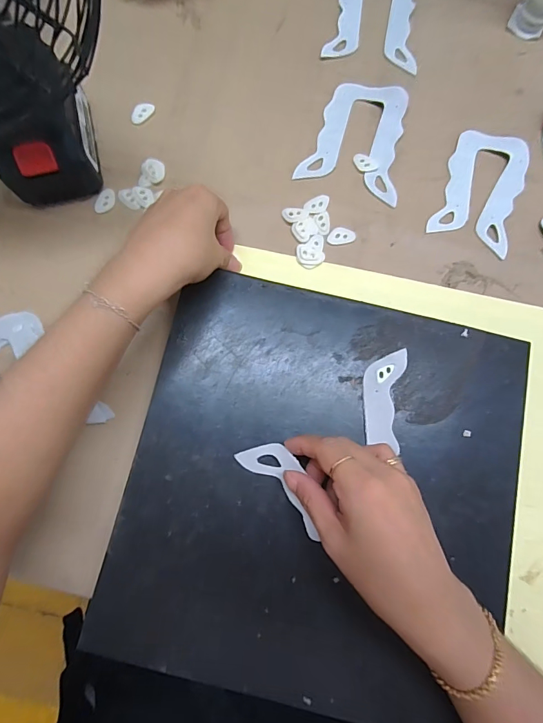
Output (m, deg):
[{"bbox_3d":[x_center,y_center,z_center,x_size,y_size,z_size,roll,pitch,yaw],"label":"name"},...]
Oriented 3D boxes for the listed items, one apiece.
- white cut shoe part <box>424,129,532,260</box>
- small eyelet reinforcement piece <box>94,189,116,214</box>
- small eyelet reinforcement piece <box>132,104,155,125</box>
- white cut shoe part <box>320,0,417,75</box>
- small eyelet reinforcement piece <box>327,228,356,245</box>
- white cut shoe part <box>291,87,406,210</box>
[{"bbox_3d":[0.205,-0.168,0.378,0.073,0.005,0.124,22,79,3],"label":"white cut shoe part"},{"bbox_3d":[-0.159,-0.153,0.374,0.015,0.004,0.026,31,80,-9],"label":"small eyelet reinforcement piece"},{"bbox_3d":[-0.130,-0.250,0.391,0.015,0.004,0.027,36,81,6],"label":"small eyelet reinforcement piece"},{"bbox_3d":[0.114,-0.373,0.421,0.093,0.005,0.124,12,79,1],"label":"white cut shoe part"},{"bbox_3d":[0.066,-0.119,0.367,0.026,0.004,0.016,-15,80,-4],"label":"small eyelet reinforcement piece"},{"bbox_3d":[0.082,-0.222,0.384,0.096,0.013,0.120,11,79,1],"label":"white cut shoe part"}]

